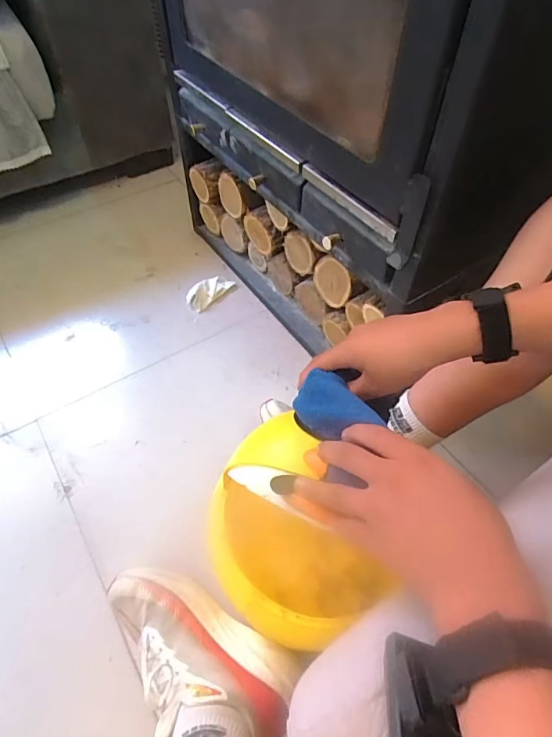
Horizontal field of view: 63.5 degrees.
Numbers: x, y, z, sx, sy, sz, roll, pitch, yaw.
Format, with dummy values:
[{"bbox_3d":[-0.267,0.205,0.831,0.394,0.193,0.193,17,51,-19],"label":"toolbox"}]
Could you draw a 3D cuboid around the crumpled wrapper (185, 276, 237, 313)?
[{"bbox_3d":[-0.153,-0.179,1.026,0.054,0.027,0.120,37,60,22],"label":"crumpled wrapper"}]

